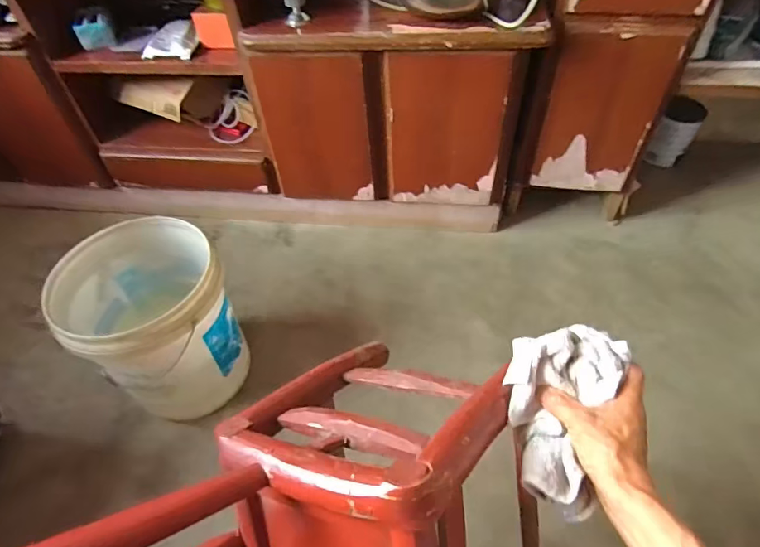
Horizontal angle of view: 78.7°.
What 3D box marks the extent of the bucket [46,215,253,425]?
[{"bbox_3d":[-0.434,0.092,0.924,0.276,0.306,0.322,-34,54,-24],"label":"bucket"}]

